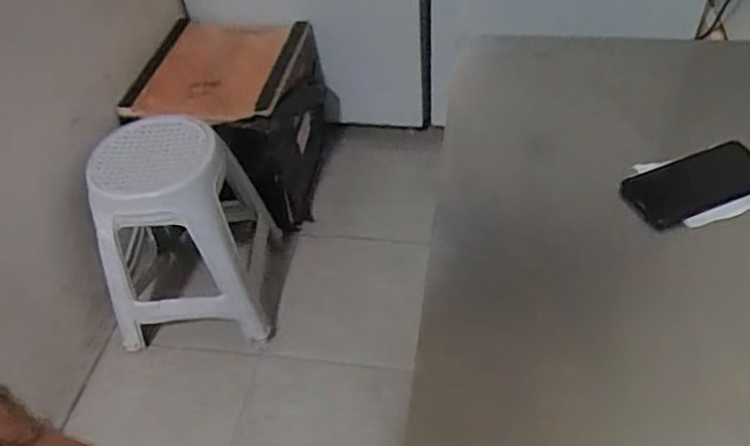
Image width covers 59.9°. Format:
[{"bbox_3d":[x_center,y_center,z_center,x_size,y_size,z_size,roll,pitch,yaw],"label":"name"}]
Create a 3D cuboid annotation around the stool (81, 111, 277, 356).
[{"bbox_3d":[-0.458,0.017,1.563,0.366,0.463,0.371,-2,46,2],"label":"stool"}]

